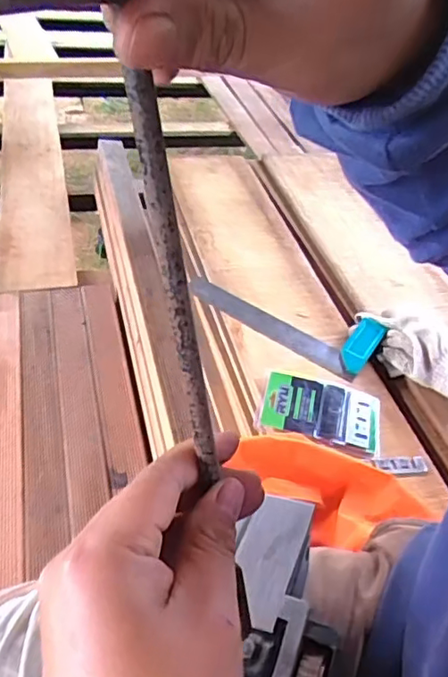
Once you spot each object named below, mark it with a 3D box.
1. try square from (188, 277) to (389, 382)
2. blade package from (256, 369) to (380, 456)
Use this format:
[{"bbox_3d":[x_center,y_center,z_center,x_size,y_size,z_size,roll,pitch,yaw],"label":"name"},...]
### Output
[{"bbox_3d":[0.081,-0.028,0.888,0.309,0.037,0.103,22,44,20],"label":"try square"},{"bbox_3d":[0.126,0.092,0.756,0.153,0.018,0.111,14,49,3],"label":"blade package"}]

